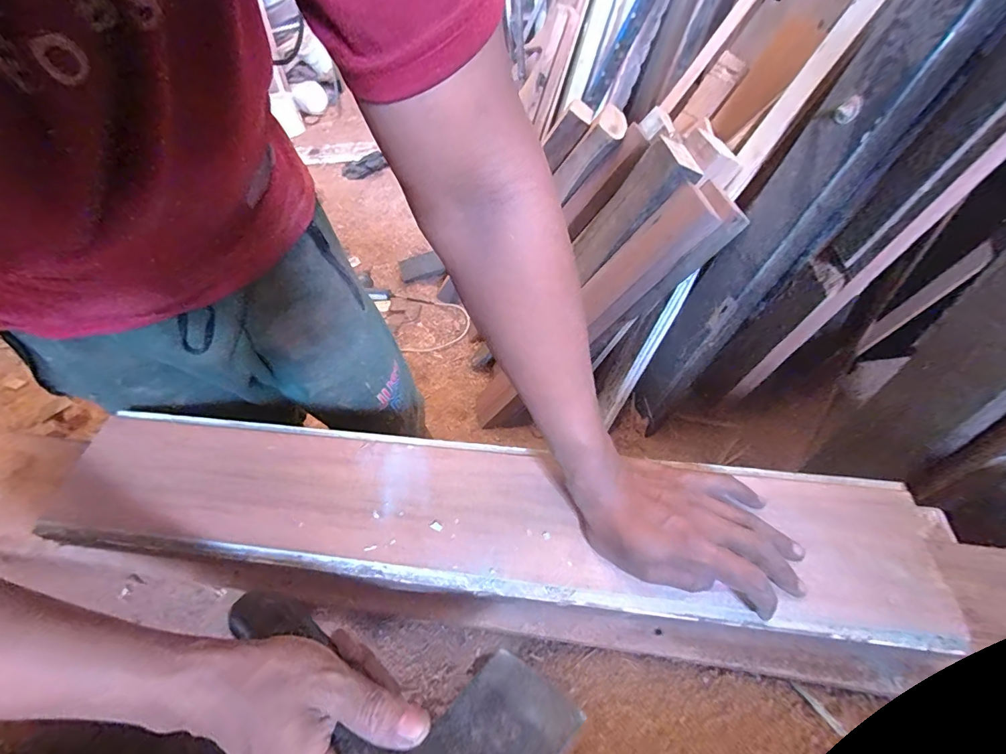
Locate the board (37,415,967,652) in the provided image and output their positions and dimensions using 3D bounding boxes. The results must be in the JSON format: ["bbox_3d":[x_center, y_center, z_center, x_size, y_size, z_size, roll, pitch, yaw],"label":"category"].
[{"bbox_3d":[-0.032,0.126,0.411,0.775,0.033,0.137,5,52,6],"label":"board"}]

